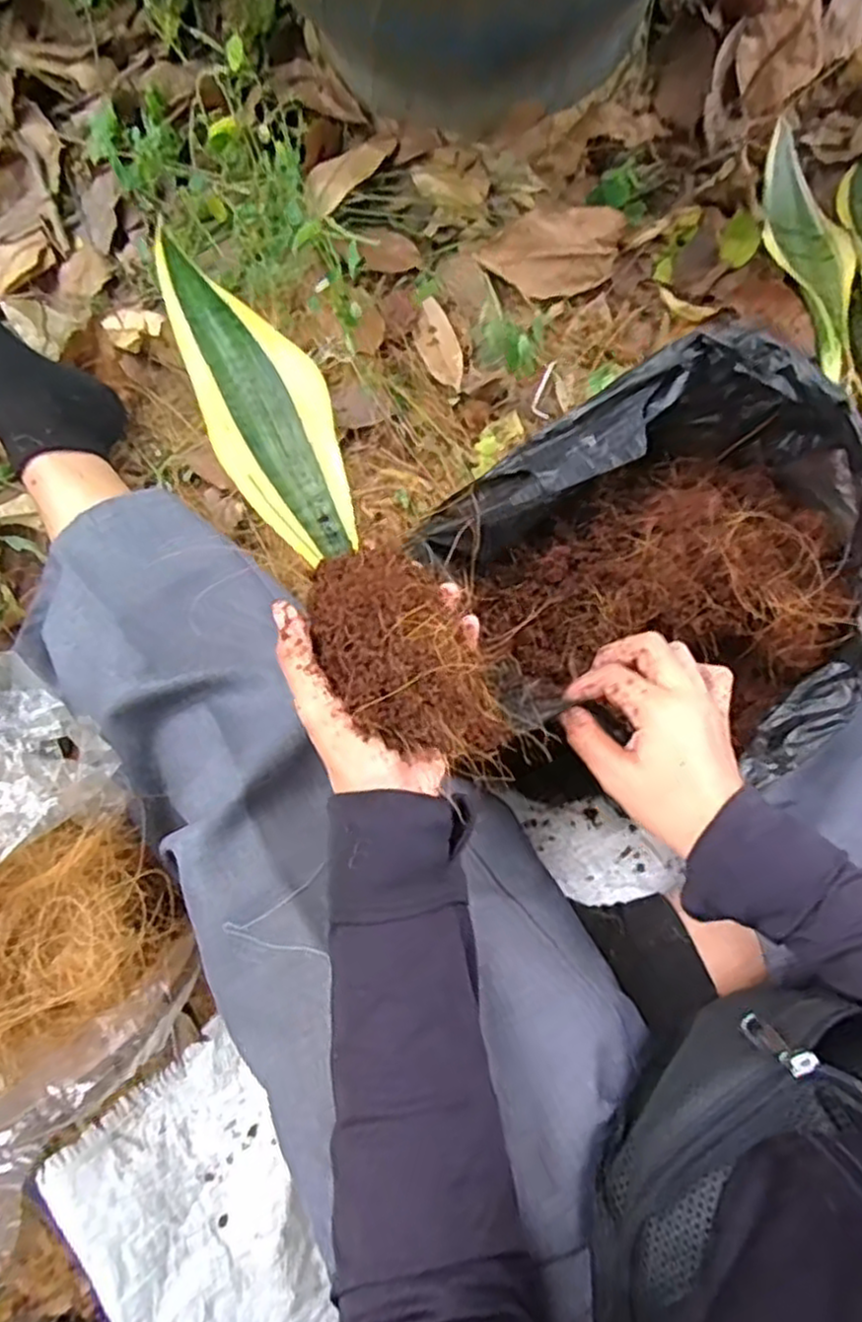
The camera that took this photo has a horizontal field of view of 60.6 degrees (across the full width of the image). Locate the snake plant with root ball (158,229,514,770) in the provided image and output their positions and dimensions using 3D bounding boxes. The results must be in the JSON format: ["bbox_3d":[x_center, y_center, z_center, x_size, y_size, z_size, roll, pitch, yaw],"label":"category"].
[{"bbox_3d":[-0.068,-0.094,0.404,0.068,0.062,0.341,-28,73,-7],"label":"snake plant with root ball"}]

